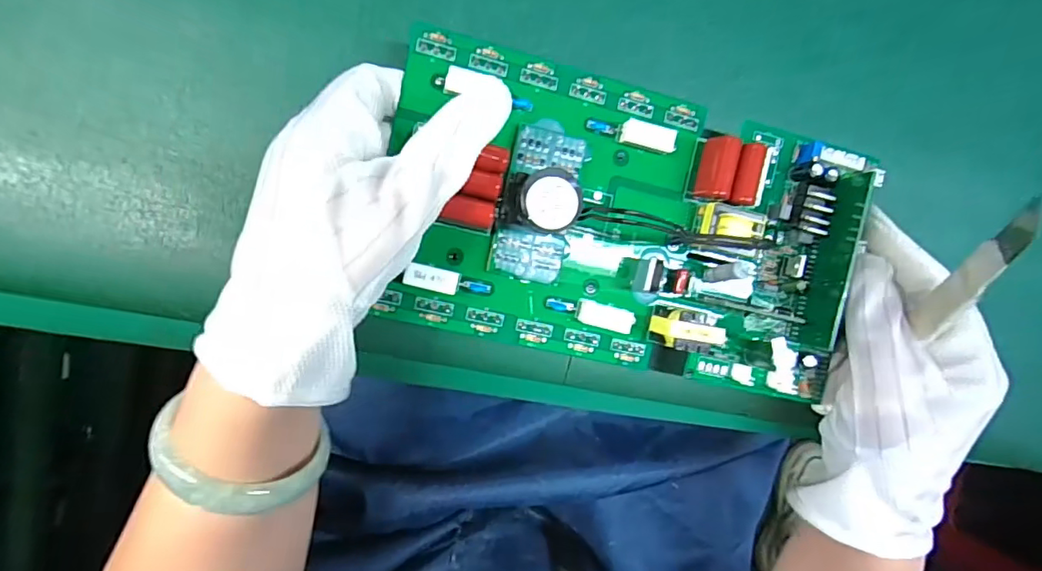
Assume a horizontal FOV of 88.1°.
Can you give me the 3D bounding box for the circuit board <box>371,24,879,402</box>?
[{"bbox_3d":[0.052,-0.027,0.234,0.221,0.035,0.127,10,93,-8],"label":"circuit board"}]

